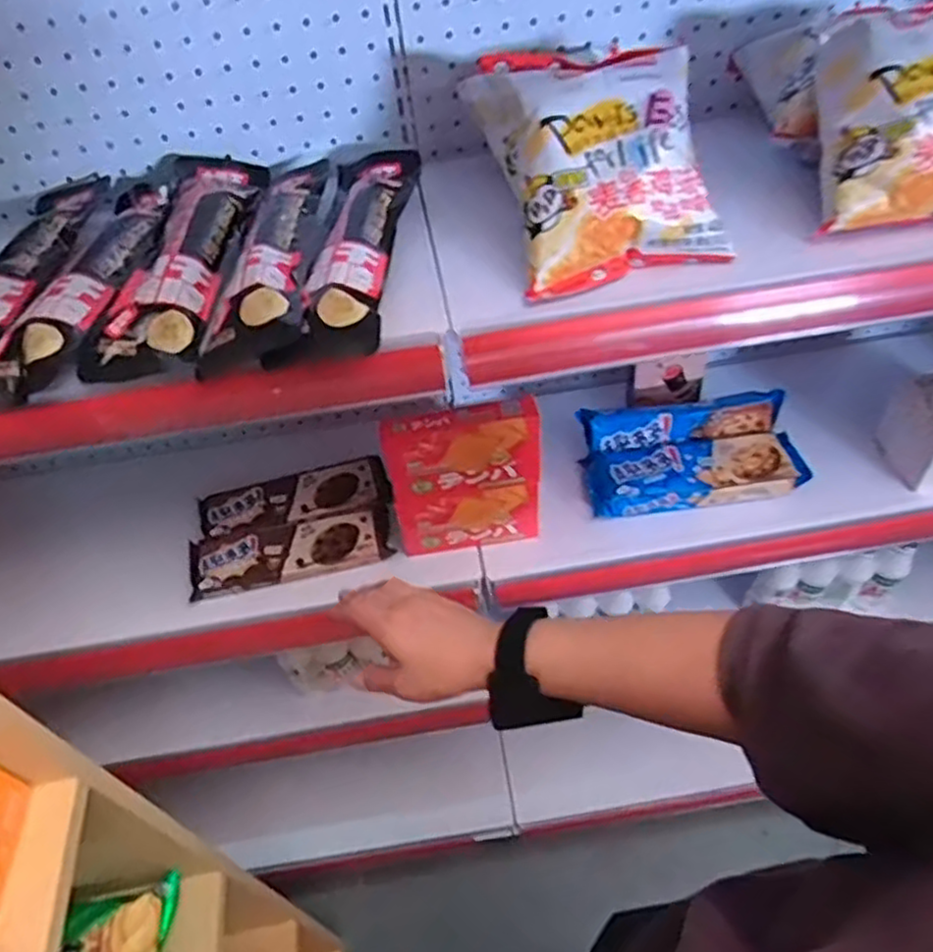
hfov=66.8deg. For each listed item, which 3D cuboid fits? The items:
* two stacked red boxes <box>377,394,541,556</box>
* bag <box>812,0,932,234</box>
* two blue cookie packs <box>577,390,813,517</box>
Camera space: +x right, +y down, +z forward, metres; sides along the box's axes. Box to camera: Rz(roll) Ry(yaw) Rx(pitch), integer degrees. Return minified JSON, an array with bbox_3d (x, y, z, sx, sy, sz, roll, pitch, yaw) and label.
[{"bbox_3d":[-0.001,0.005,0.702,0.146,0.175,0.035,-9,50,-1],"label":"two stacked red boxes"},{"bbox_3d":[0.329,-0.261,0.502,0.138,0.046,0.154,-2,88,11],"label":"bag"},{"bbox_3d":[0.244,-0.026,0.779,0.222,0.044,0.123,-5,50,2],"label":"two blue cookie packs"}]

